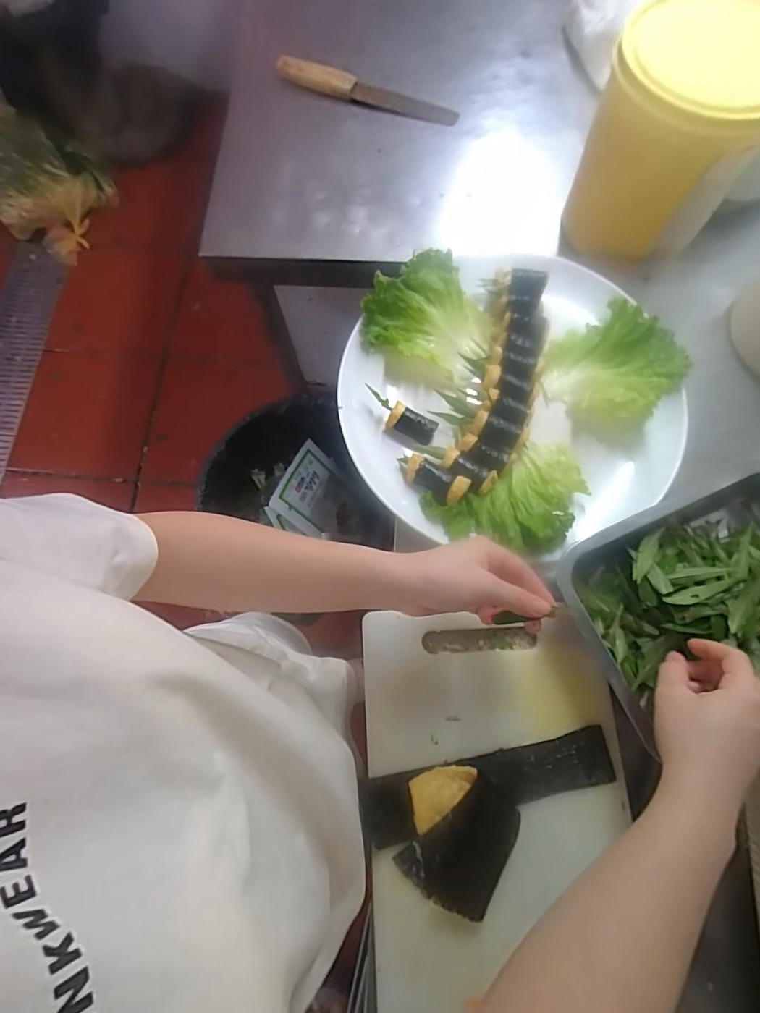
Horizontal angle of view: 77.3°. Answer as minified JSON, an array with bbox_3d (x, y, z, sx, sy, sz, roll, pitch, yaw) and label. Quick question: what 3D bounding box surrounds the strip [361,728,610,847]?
[{"bbox_3d":[0.092,0.235,0.401,0.212,0.007,0.047,-12,65,-3],"label":"strip"}]

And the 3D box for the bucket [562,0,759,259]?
[{"bbox_3d":[0.324,-0.412,0.530,0.159,0.196,0.155,0,74,1],"label":"bucket"}]

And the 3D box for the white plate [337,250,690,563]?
[{"bbox_3d":[0.130,-0.111,0.486,0.329,0.050,0.305,0,78,1],"label":"white plate"}]

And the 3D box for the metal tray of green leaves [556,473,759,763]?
[{"bbox_3d":[0.298,0.082,0.418,0.256,0.064,0.180,-22,75,-5],"label":"metal tray of green leaves"}]

